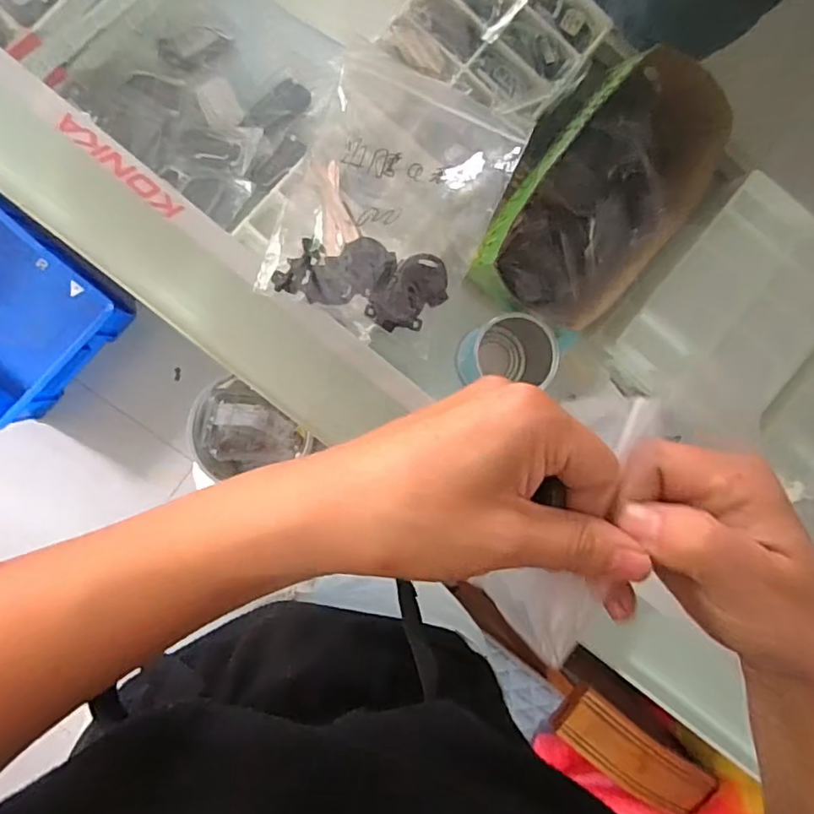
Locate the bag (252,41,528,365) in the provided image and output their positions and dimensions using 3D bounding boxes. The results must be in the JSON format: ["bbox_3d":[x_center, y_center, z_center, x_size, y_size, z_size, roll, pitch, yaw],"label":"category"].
[{"bbox_3d":[-0.008,-0.122,0.350,0.115,0.025,0.156,23,89,-7],"label":"bag"}]

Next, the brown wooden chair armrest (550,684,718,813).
[{"bbox_3d":[0.272,0.418,0.704,0.201,0.039,0.071,37,88,-7],"label":"brown wooden chair armrest"}]

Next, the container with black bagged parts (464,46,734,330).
[{"bbox_3d":[0.202,-0.227,0.616,0.174,0.083,0.317,38,87,-7],"label":"container with black bagged parts"}]

